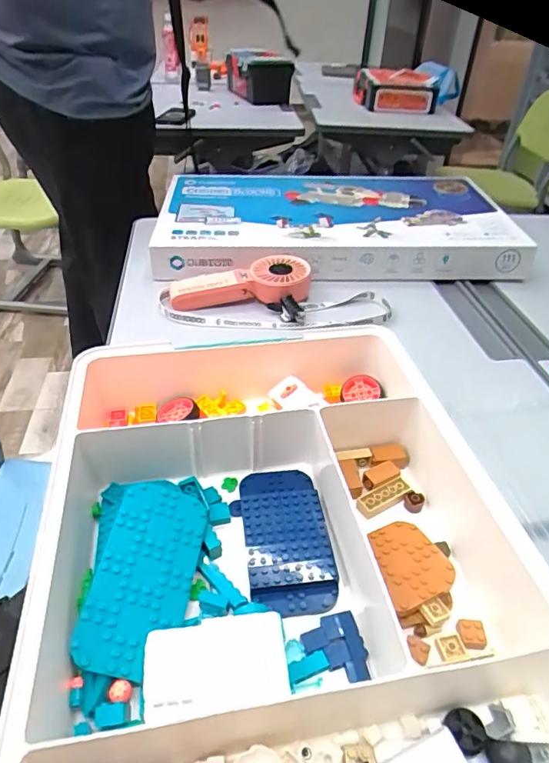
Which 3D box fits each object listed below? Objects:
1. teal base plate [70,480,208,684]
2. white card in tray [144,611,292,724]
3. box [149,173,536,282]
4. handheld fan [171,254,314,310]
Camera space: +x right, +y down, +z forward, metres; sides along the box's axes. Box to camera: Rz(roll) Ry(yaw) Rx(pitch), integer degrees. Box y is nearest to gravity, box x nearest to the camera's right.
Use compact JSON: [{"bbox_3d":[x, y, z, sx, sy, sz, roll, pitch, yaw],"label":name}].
[{"bbox_3d":[-0.086,0.128,0.343,0.062,0.005,0.128,19,46,-10],"label":"teal base plate"},{"bbox_3d":[-0.034,0.162,0.290,0.079,0.004,0.048,-8,45,-4],"label":"white card in tray"},{"bbox_3d":[0.085,-0.258,0.822,0.526,0.062,0.303,-2,42,-3],"label":"box"},{"bbox_3d":[-0.046,-0.125,0.672,0.185,0.047,0.078,-6,40,-11],"label":"handheld fan"}]

